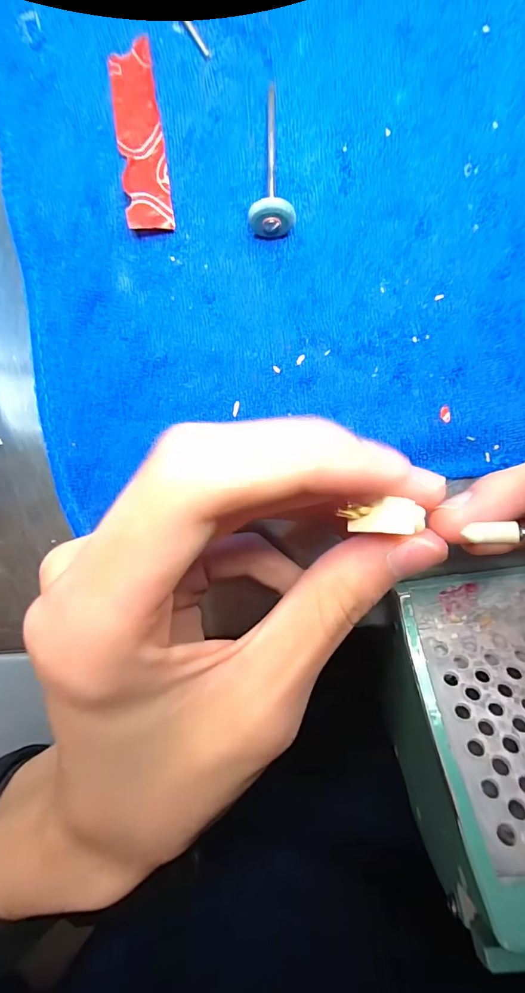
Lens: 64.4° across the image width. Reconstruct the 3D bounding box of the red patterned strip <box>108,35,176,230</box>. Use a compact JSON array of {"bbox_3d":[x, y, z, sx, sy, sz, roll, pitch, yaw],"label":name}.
[{"bbox_3d":[-0.041,-0.120,0.140,0.015,0.007,0.060,-7,95,5],"label":"red patterned strip"}]

